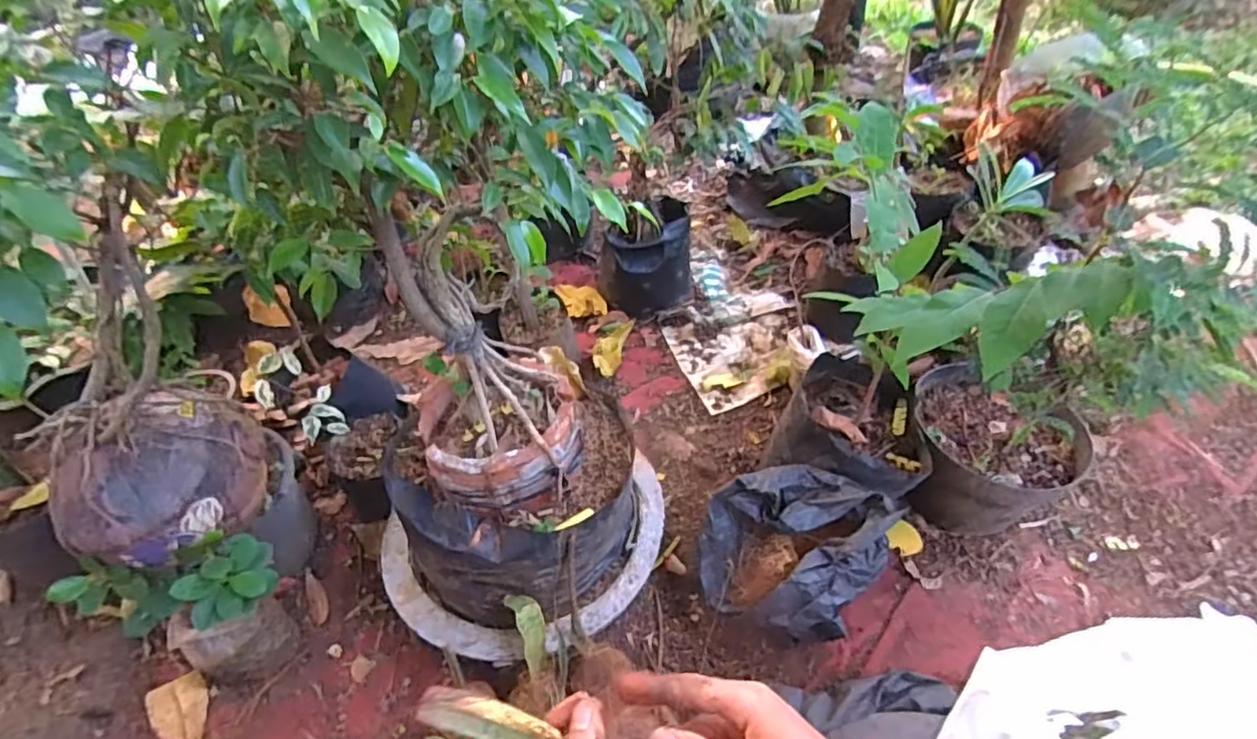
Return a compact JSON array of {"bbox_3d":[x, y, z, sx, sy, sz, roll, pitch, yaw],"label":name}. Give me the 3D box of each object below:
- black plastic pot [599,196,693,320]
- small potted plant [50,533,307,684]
[{"bbox_3d":[0.034,-0.207,1.210,0.186,0.172,0.144,-7,44,2],"label":"black plastic pot"},{"bbox_3d":[-0.516,0.282,0.750,0.163,0.203,0.132,7,46,17],"label":"small potted plant"}]

